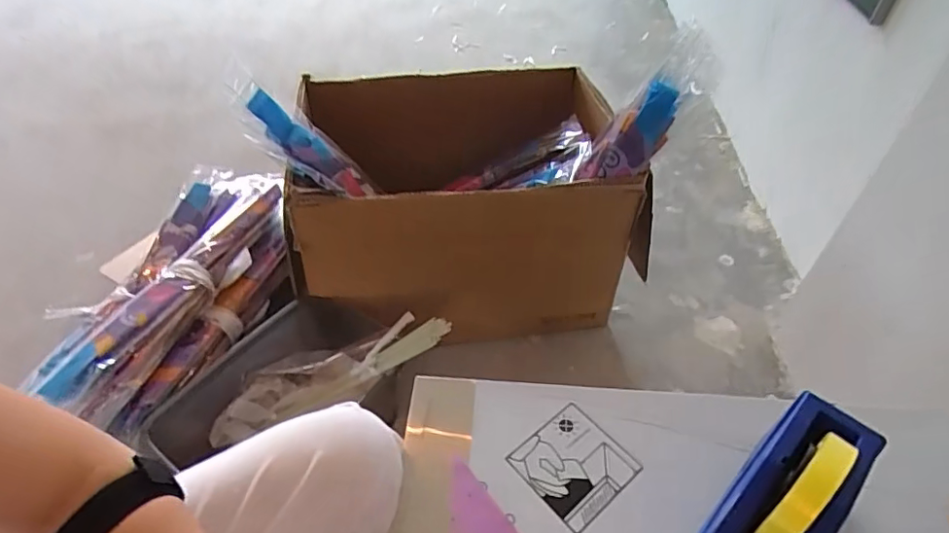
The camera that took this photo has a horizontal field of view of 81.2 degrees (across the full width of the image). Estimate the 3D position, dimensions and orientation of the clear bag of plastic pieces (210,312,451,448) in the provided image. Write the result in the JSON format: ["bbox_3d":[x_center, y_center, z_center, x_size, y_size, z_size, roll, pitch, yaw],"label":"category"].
[{"bbox_3d":[-0.233,0.182,0.948,0.434,0.106,0.140,-24,42,14],"label":"clear bag of plastic pieces"}]

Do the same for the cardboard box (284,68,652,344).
[{"bbox_3d":[0.002,-0.093,1.125,0.686,0.373,0.459,2,45,2],"label":"cardboard box"}]

